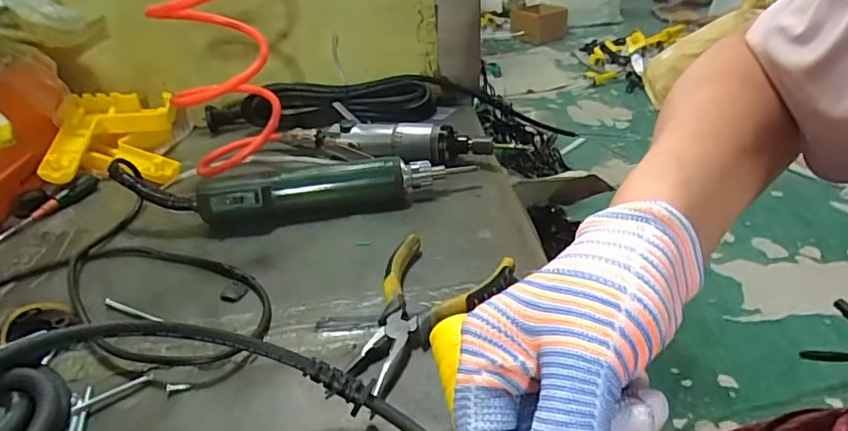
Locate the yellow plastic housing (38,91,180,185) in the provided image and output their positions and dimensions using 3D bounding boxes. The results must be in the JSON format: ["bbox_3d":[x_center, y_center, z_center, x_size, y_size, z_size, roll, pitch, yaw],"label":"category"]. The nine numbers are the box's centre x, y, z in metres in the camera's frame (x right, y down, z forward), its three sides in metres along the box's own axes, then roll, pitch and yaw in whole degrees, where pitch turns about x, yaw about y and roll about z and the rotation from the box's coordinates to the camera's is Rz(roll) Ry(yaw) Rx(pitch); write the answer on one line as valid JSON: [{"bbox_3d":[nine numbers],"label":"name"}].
[{"bbox_3d":[-0.340,-0.085,0.584,0.124,0.054,0.162,-13,34,-15],"label":"yellow plastic housing"}]

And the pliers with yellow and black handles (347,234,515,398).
[{"bbox_3d":[-0.009,0.057,0.367,0.088,0.017,0.133,26,43,38],"label":"pliers with yellow and black handles"}]

